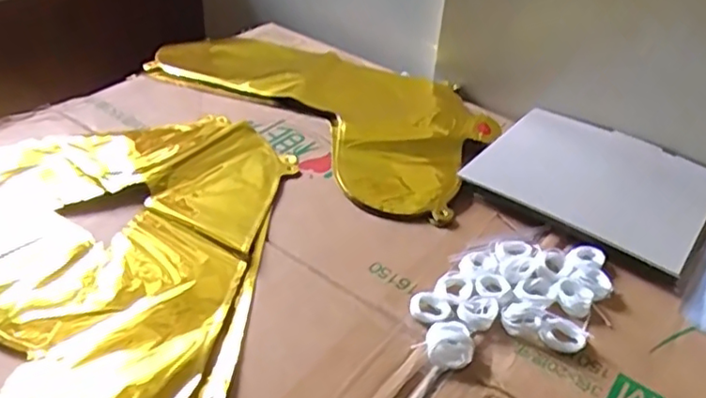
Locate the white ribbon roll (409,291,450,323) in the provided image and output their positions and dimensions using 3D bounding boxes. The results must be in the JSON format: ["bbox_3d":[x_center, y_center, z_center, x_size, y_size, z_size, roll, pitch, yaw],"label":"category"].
[{"bbox_3d":[0.056,0.076,0.448,0.027,0.007,0.028,3,38,-2],"label":"white ribbon roll"}]

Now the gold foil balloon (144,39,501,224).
[{"bbox_3d":[-0.033,-0.115,0.678,0.399,0.012,0.230,26,42,25],"label":"gold foil balloon"}]

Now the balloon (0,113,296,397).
[{"bbox_3d":[-0.192,0.027,0.485,0.394,0.018,0.348,31,45,30],"label":"balloon"}]

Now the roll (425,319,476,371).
[{"bbox_3d":[0.065,0.095,0.420,0.031,0.015,0.038,12,38,9],"label":"roll"}]

